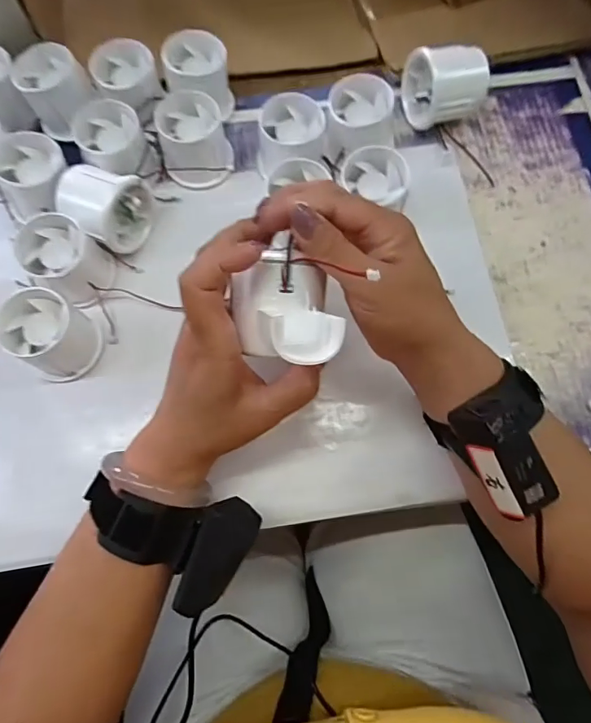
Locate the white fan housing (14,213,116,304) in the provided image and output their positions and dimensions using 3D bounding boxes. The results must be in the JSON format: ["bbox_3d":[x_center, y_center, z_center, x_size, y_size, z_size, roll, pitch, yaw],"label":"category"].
[{"bbox_3d":[-0.173,-0.076,0.344,0.051,0.049,0.051,0,75,0],"label":"white fan housing"}]

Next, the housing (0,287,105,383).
[{"bbox_3d":[-0.178,-0.018,0.333,0.057,0.048,0.056,33,77,9],"label":"housing"}]

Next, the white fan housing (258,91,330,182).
[{"bbox_3d":[-0.002,-0.181,0.378,0.057,0.045,0.055,1,75,0],"label":"white fan housing"}]

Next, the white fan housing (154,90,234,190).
[{"bbox_3d":[-0.084,-0.181,0.377,0.057,0.046,0.059,-20,76,-5],"label":"white fan housing"}]

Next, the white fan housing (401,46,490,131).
[{"bbox_3d":[0.124,-0.234,0.382,0.053,0.059,0.064,-27,76,-7],"label":"white fan housing"}]

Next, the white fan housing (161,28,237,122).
[{"bbox_3d":[-0.080,-0.236,0.385,0.051,0.054,0.048,-1,75,0],"label":"white fan housing"}]

